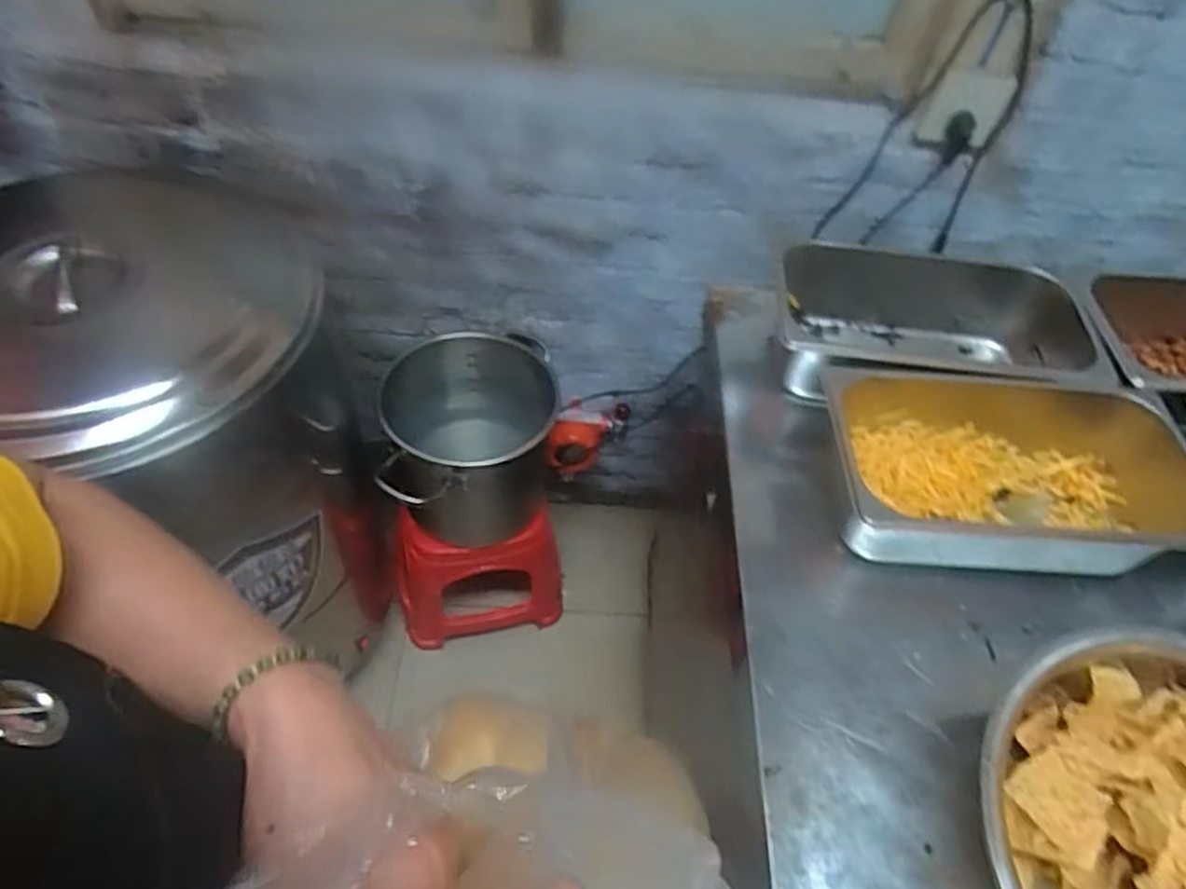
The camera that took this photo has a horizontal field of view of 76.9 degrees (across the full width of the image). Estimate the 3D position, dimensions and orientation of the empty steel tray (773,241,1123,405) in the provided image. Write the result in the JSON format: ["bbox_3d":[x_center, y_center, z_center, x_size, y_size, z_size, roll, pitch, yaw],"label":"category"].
[{"bbox_3d":[0.349,-0.102,0.780,0.324,0.104,0.179,6,52,-1],"label":"empty steel tray"}]

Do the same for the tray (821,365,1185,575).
[{"bbox_3d":[0.373,0.029,0.669,0.342,0.088,0.170,3,53,-3],"label":"tray"}]

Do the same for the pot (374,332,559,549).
[{"bbox_3d":[-0.185,-0.019,1.148,0.259,0.206,0.266,3,53,-4],"label":"pot"}]

